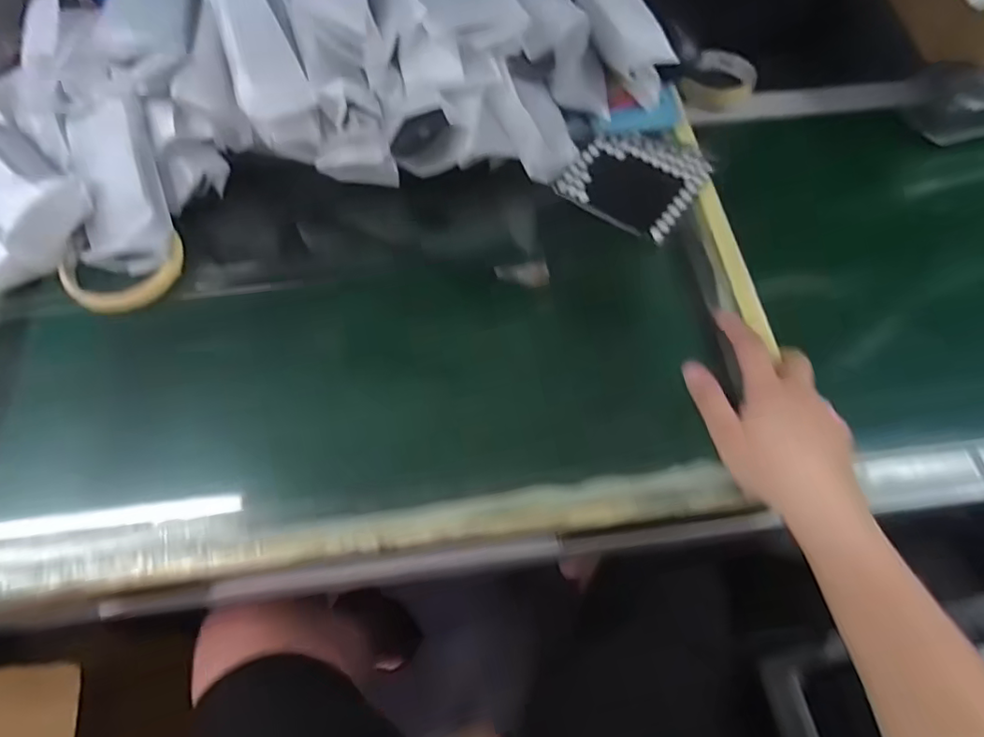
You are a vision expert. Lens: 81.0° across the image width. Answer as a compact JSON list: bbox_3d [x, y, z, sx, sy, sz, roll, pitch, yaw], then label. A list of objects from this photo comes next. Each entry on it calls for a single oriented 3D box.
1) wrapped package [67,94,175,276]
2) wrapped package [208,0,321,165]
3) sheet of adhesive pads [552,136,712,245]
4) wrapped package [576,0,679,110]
[{"bbox_3d":[-0.284,-0.138,0.438,0.064,0.030,0.127,-12,91,-5],"label":"wrapped package"},{"bbox_3d":[-0.175,-0.236,0.426,0.049,0.034,0.163,-24,92,-10],"label":"wrapped package"},{"bbox_3d":[0.119,-0.160,0.477,0.099,0.007,0.102,34,70,15],"label":"sheet of adhesive pads"},{"bbox_3d":[0.105,-0.293,0.483,0.051,0.050,0.147,-29,93,-13],"label":"wrapped package"}]

